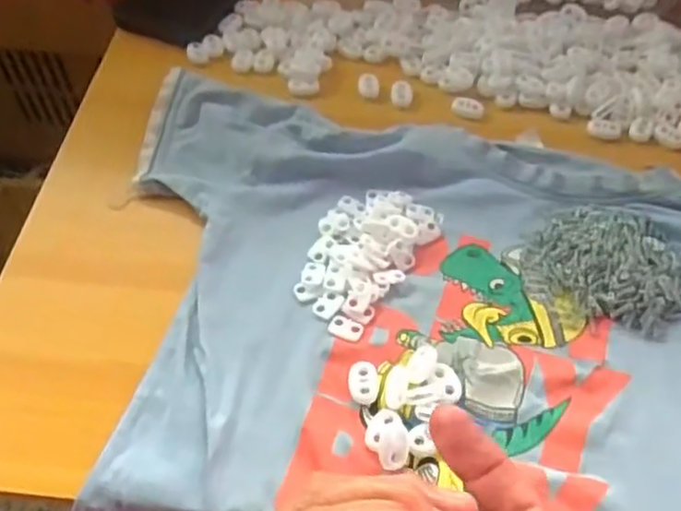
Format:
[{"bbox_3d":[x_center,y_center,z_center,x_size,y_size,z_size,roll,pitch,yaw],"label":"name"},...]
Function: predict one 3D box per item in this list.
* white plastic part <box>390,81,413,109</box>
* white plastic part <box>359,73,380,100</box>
[{"bbox_3d":[0.045,-0.118,0.485,0.015,0.007,0.020,4,56,3],"label":"white plastic part"},{"bbox_3d":[0.021,-0.125,0.492,0.015,0.004,0.022,0,56,0],"label":"white plastic part"}]

